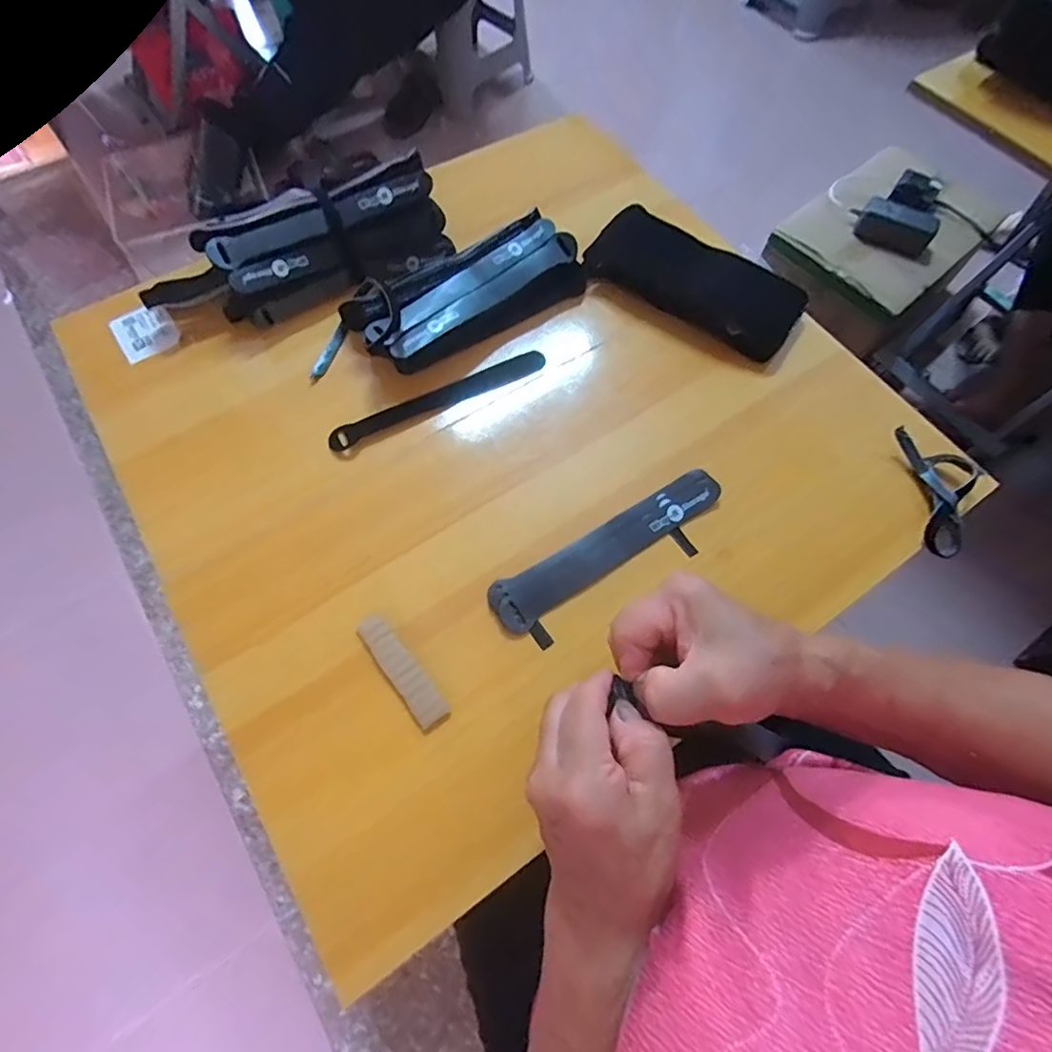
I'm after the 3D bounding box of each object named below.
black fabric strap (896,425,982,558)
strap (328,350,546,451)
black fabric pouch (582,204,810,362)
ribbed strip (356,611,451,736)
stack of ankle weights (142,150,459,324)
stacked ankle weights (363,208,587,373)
[{"bbox_3d":[0.337,-0.029,0.428,0.055,0.018,0.105,-3,66,-3],"label":"black fabric strap"},{"bbox_3d":[-0.072,-0.108,0.461,0.196,0.006,0.025,-25,77,-12],"label":"strap"},{"bbox_3d":[0.161,-0.235,0.511,0.198,0.023,0.084,32,69,12],"label":"black fabric pouch"},{"bbox_3d":[-0.084,0.098,0.367,0.022,0.006,0.087,-35,71,-16],"label":"ribbed strip"},{"bbox_3d":[-0.203,-0.249,0.476,0.268,0.065,0.081,-23,68,-11],"label":"stack of ankle weights"},{"bbox_3d":[-0.045,-0.202,0.479,0.212,0.049,0.078,-39,72,-17],"label":"stacked ankle weights"}]

